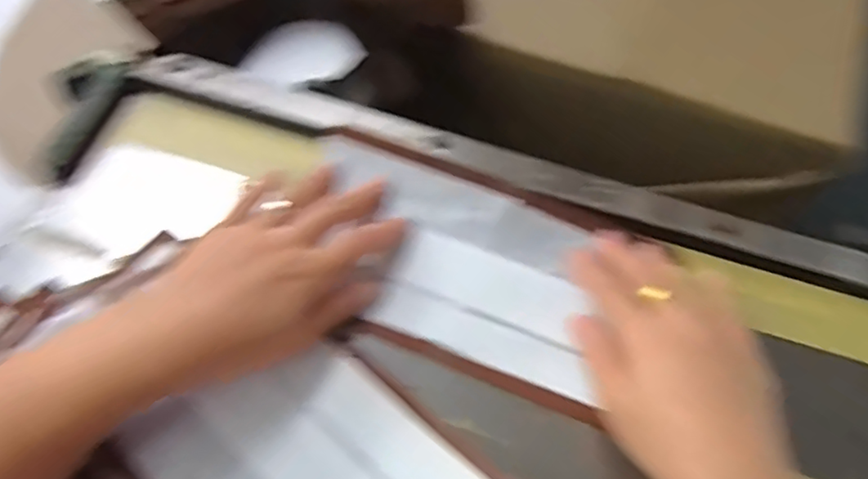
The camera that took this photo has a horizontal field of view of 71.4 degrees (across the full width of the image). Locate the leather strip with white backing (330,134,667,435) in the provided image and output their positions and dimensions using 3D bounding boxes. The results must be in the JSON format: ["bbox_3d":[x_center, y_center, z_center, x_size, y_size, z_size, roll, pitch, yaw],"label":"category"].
[{"bbox_3d":[0.010,0.011,0.351,0.188,0.014,0.116,21,67,7],"label":"leather strip with white backing"}]

